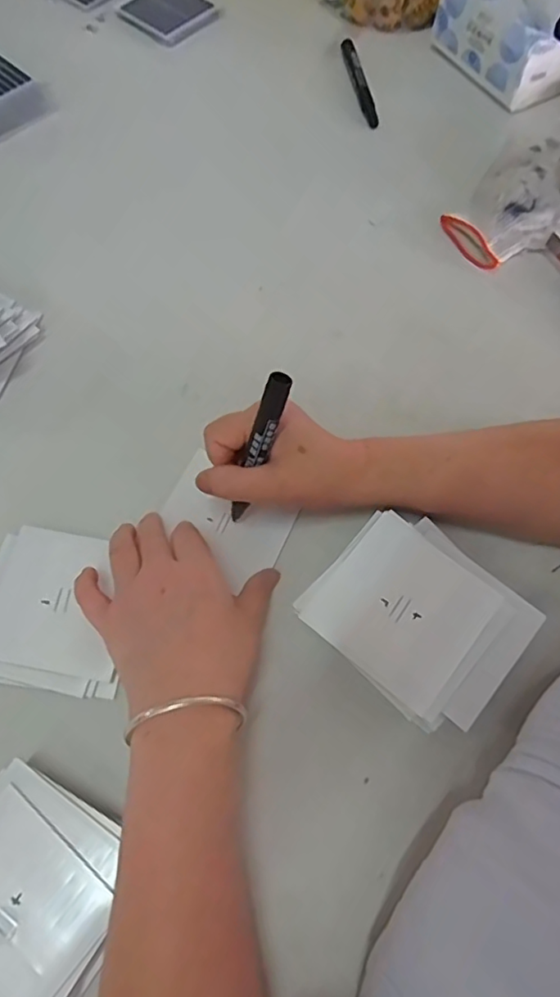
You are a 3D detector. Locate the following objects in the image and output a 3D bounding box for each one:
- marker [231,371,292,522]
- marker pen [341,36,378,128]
[{"bbox_3d":[-0.016,-0.026,0.360,0.014,0.117,0.012,34,44,12],"label":"marker"},{"bbox_3d":[0.084,-0.437,0.604,0.015,0.010,0.132,-9,67,-6],"label":"marker pen"}]

